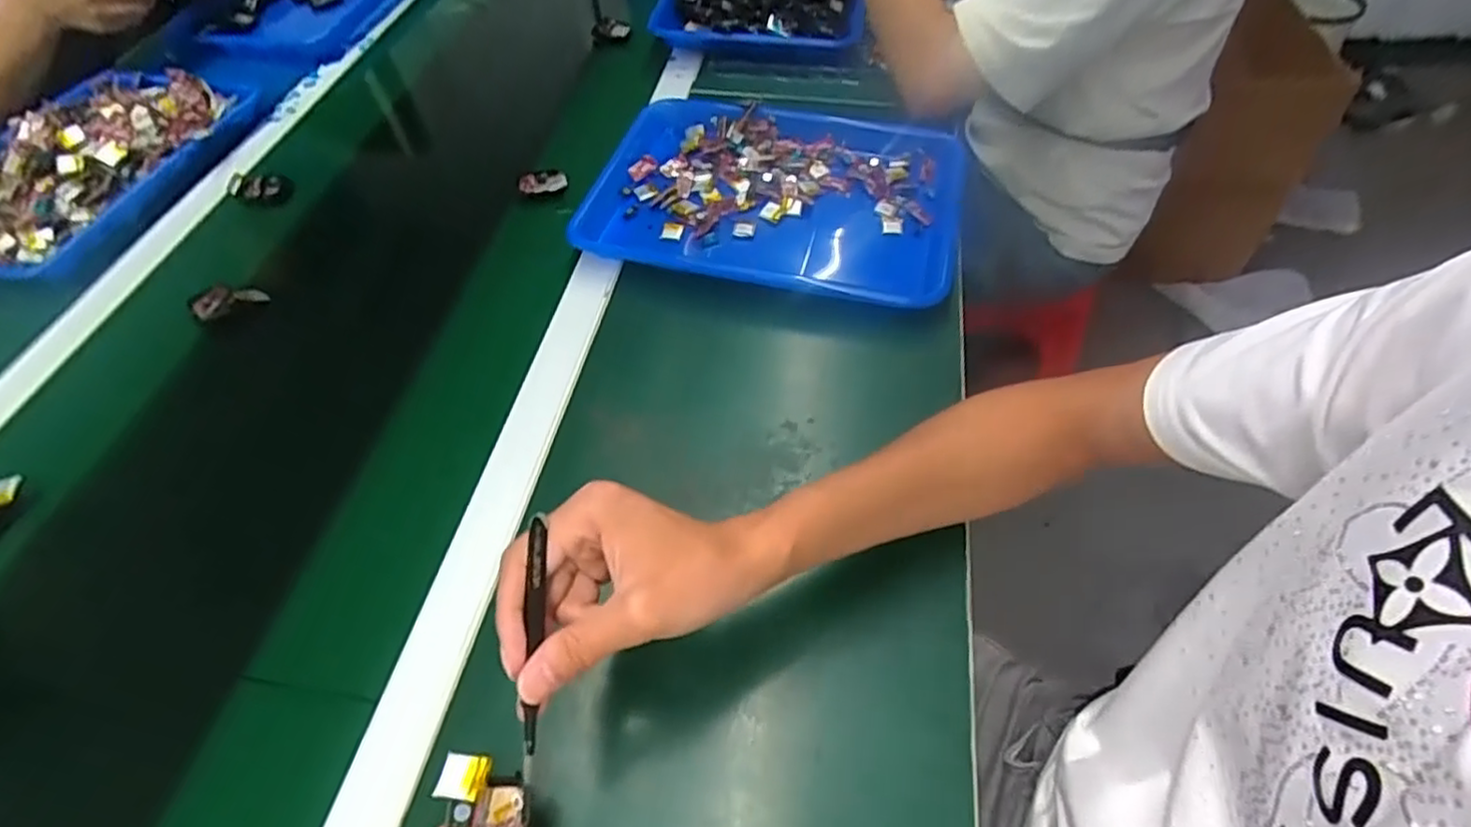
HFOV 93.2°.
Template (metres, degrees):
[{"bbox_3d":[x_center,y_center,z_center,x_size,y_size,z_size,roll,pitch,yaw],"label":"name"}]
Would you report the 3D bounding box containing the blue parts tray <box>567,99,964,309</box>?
[{"bbox_3d":[0.037,-0.207,0.678,0.350,0.045,0.257,12,54,9],"label":"blue parts tray"}]

